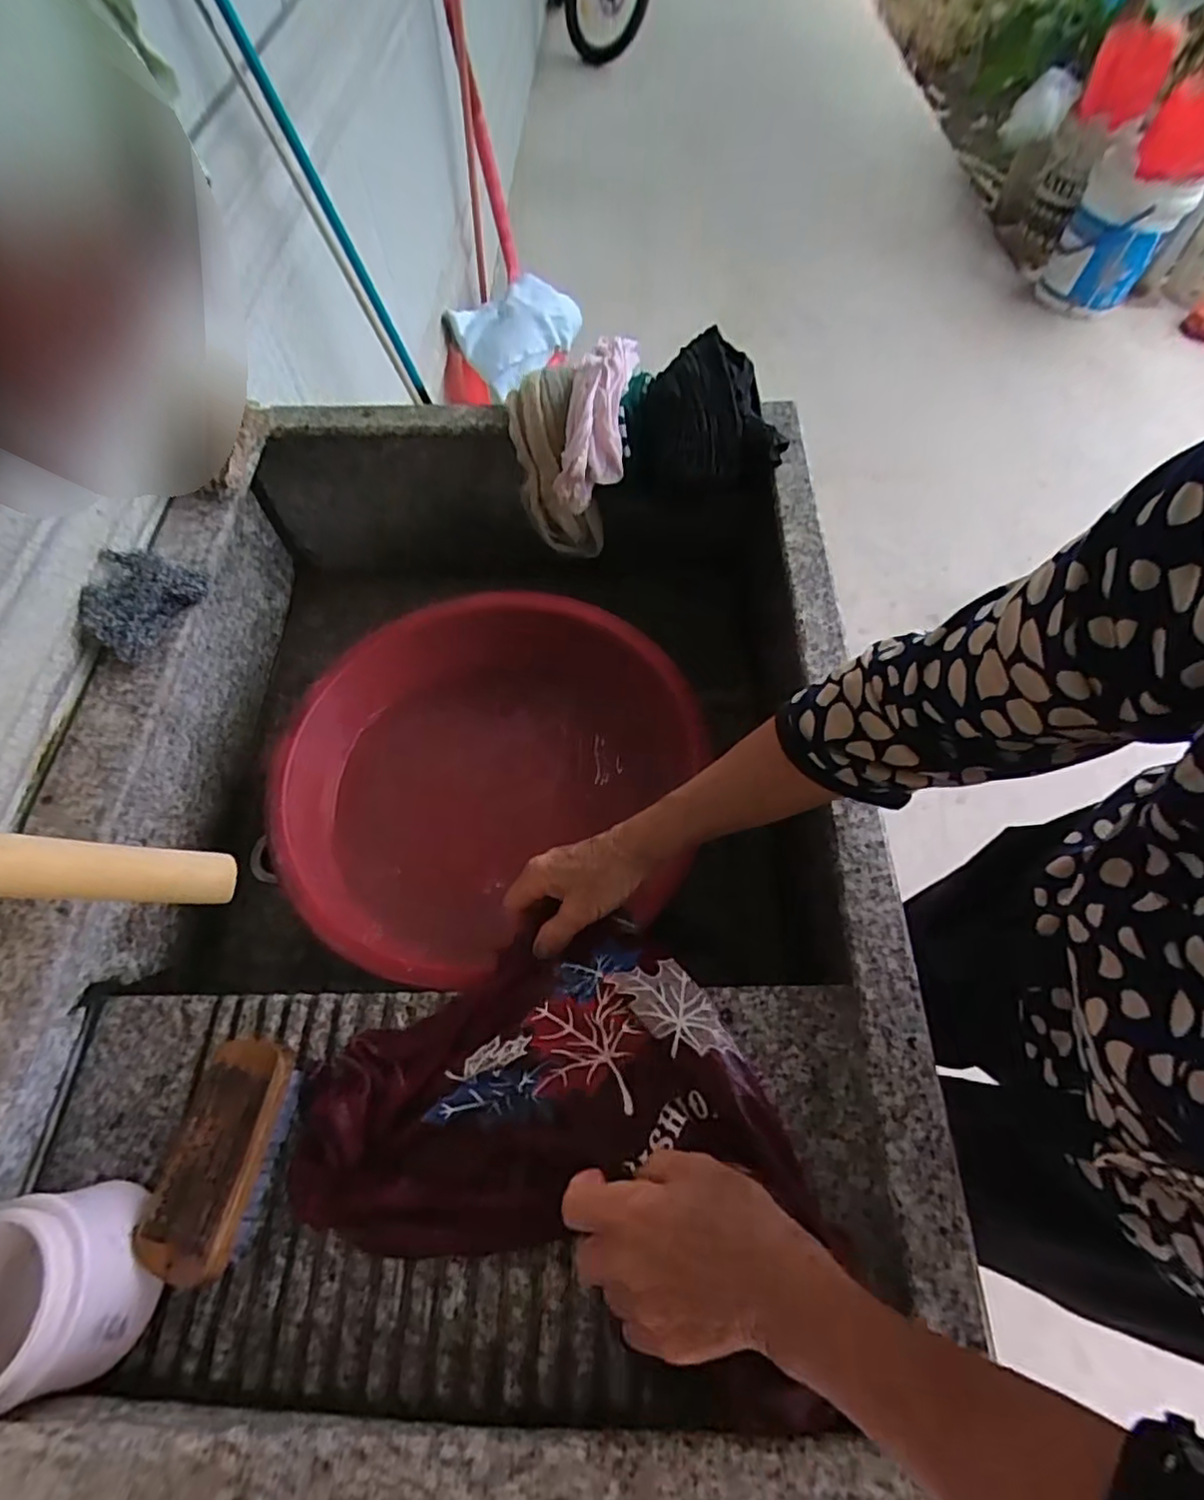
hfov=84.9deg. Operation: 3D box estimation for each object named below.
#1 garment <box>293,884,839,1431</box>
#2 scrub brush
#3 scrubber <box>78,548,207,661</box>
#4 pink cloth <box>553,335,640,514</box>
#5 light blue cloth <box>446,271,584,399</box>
[{"bbox_3d":[-0.024,0.207,0.408,0.296,0.077,0.220,14,62,8],"label":"garment"},{"bbox_3d":[-0.238,0.253,0.417,0.062,0.041,0.126,8,62,4],"label":"scrub brush"},{"bbox_3d":[-0.367,-0.122,0.519,0.065,0.037,0.090,27,65,14],"label":"scrubber"},{"bbox_3d":[0.002,-0.324,0.622,0.060,0.064,0.185,12,80,6],"label":"pink cloth"},{"bbox_3d":[-0.203,-0.985,1.538,0.194,0.106,0.304,36,67,18],"label":"light blue cloth"}]

